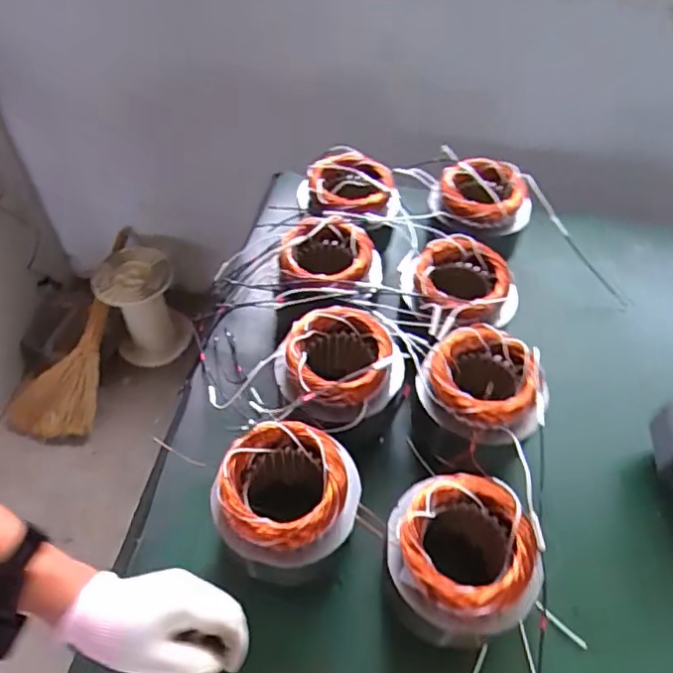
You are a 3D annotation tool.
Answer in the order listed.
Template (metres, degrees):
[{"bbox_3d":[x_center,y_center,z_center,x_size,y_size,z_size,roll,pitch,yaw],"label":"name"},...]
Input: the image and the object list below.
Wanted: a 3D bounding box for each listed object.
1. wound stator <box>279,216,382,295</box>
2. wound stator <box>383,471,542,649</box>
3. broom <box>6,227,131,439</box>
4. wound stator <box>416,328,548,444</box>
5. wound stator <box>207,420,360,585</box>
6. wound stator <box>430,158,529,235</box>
[{"bbox_3d":[-0.008,-0.095,0.806,0.136,0.090,0.132,3,52,1],"label":"wound stator"},{"bbox_3d":[0.119,0.235,0.597,0.133,0.145,0.135,1,52,-1],"label":"wound stator"},{"bbox_3d":[-0.700,-0.016,1.624,0.212,0.063,0.609,11,67,6],"label":"broom"},{"bbox_3d":[0.172,0.064,0.696,0.146,0.095,0.135,19,53,13],"label":"wound stator"},{"bbox_3d":[-0.051,0.191,0.626,0.134,0.152,0.131,1,52,-1],"label":"wound stator"},{"bbox_3d":[0.222,-0.214,0.901,0.147,0.078,0.115,1,52,-1],"label":"wound stator"}]

